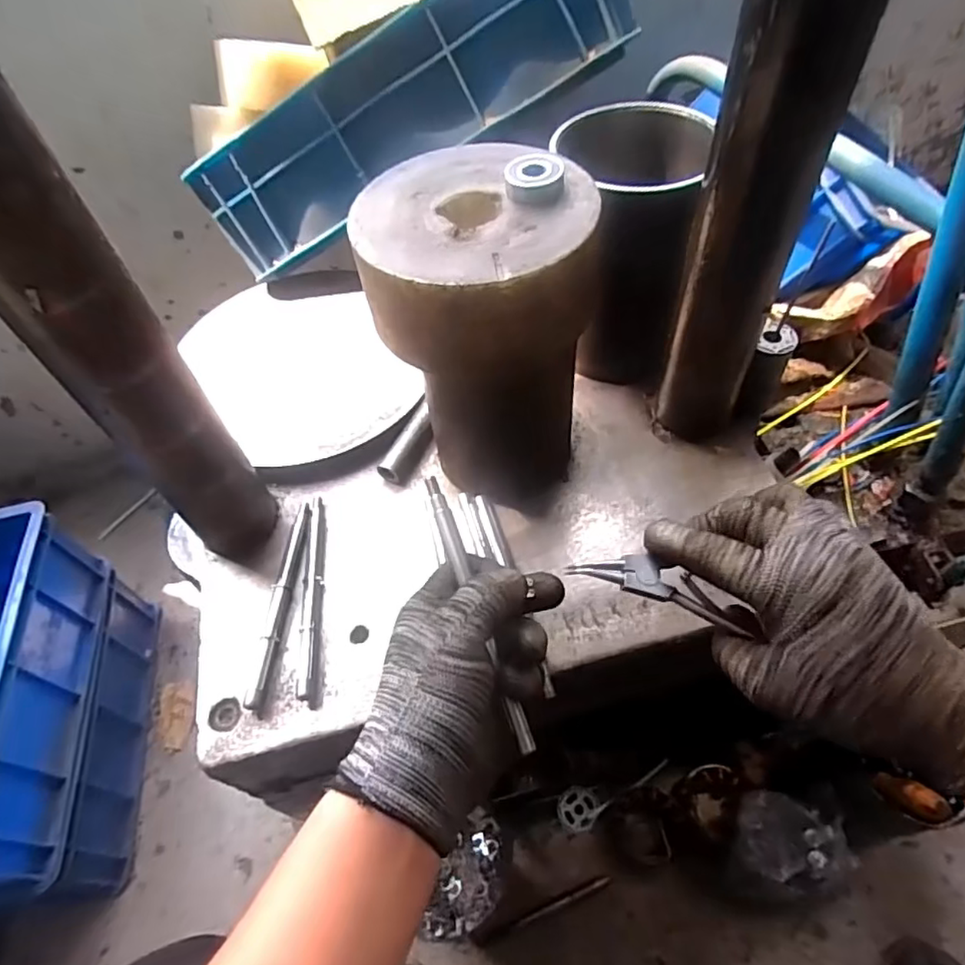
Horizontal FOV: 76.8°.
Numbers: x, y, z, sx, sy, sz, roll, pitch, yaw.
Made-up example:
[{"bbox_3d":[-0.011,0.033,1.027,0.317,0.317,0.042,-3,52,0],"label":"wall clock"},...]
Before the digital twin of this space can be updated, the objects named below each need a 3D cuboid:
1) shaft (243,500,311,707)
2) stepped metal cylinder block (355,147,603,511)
[{"bbox_3d":[-0.148,0.084,0.450,0.013,0.009,0.157,1,54,6],"label":"shaft"},{"bbox_3d":[0.003,-0.100,0.434,0.139,0.208,0.143,-4,54,3],"label":"stepped metal cylinder block"}]

